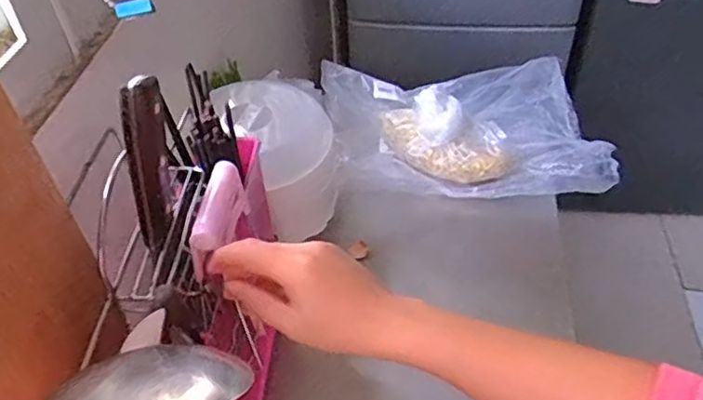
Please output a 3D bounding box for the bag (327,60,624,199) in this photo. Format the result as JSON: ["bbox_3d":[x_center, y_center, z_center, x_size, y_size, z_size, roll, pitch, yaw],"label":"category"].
[{"bbox_3d":[0.164,-0.120,0.903,0.394,0.082,0.272,-3,45,-2],"label":"bag"}]

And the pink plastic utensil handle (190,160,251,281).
[{"bbox_3d":[-0.102,0.013,0.473,0.025,0.041,0.083,5,42,7],"label":"pink plastic utensil handle"}]

